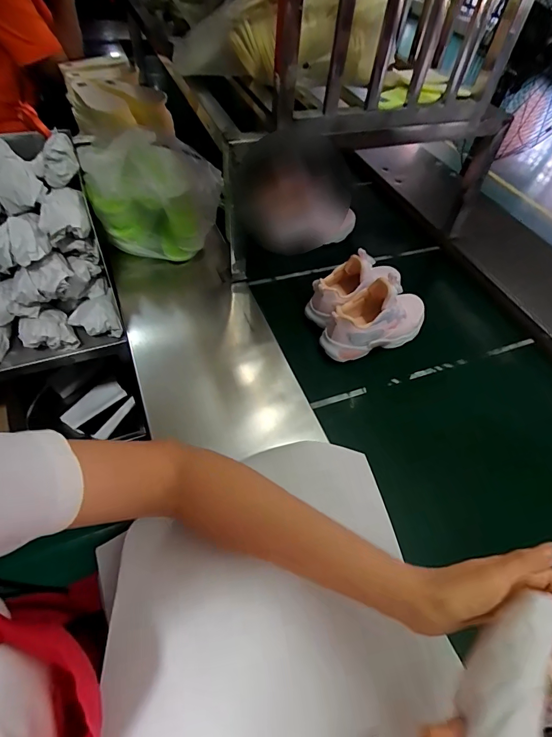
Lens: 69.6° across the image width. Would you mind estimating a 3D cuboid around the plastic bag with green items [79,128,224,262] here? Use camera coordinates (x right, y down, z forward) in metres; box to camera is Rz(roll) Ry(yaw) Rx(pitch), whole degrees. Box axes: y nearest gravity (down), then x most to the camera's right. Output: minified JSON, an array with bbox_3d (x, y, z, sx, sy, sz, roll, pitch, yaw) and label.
[{"bbox_3d":[-0.234,-0.356,0.802,0.222,0.184,0.187,10,53,2],"label":"plastic bag with green items"}]

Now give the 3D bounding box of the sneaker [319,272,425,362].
[{"bbox_3d":[0.187,-0.097,0.715,0.213,0.123,0.090,-17,57,-17],"label":"sneaker"}]

